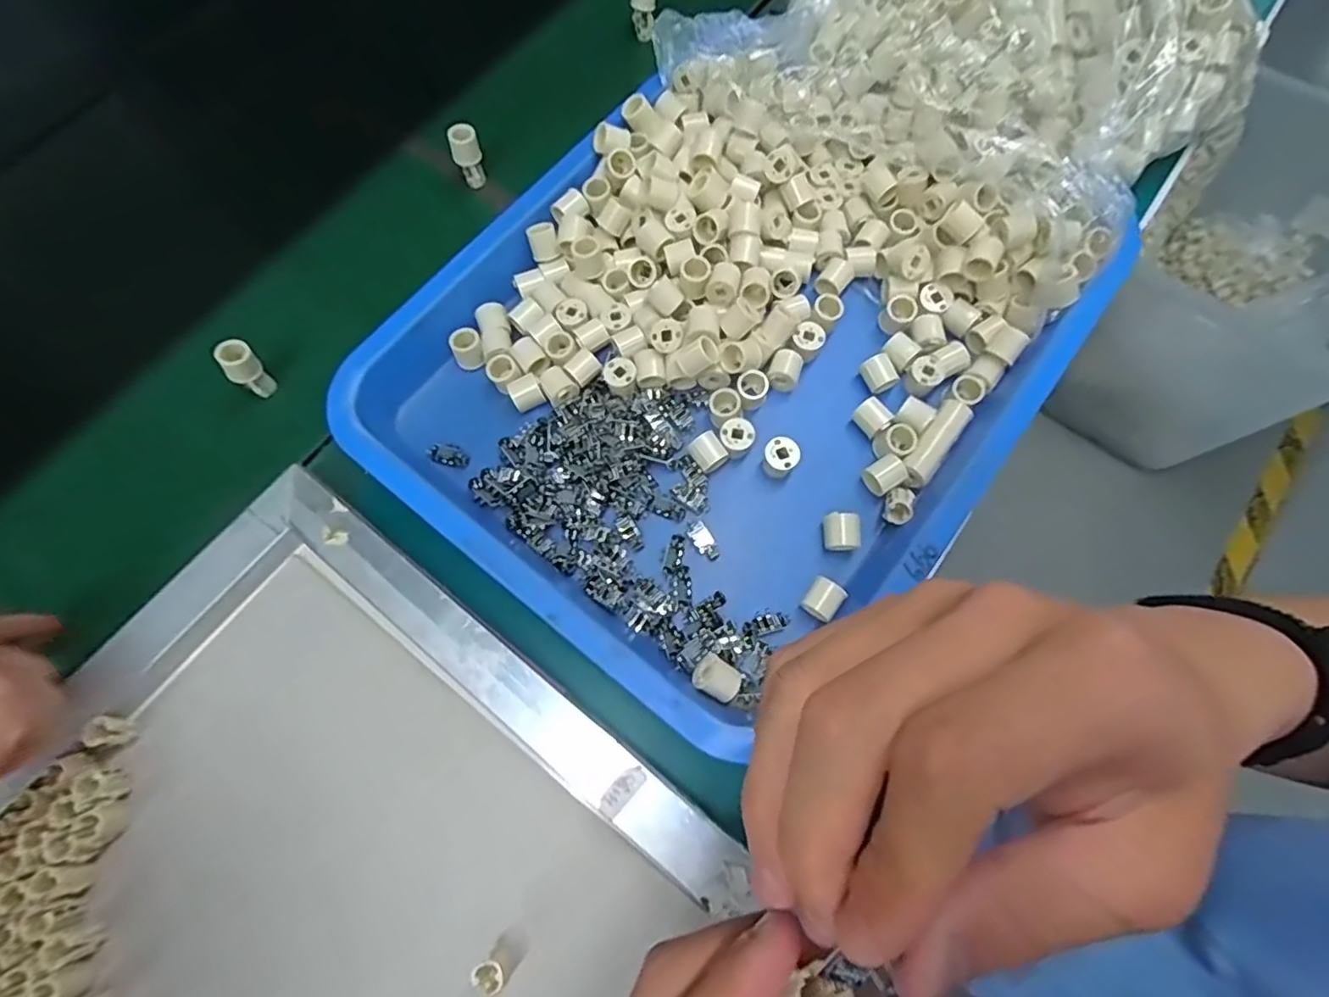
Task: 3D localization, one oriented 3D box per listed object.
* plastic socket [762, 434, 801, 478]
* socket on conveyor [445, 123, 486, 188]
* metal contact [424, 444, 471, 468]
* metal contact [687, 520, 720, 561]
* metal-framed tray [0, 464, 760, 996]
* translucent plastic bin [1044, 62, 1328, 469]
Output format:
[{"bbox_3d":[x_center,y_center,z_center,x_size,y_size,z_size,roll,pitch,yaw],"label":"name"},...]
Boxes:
[{"bbox_3d":[0.069,-0.024,0.372,0.019,0.021,0.020,13,72,6],"label":"plastic socket"},{"bbox_3d":[-0.143,-0.250,0.456,0.020,0.041,0.015,-10,71,-2],"label":"socket on conveyor"},{"bbox_3d":[-0.134,-0.027,0.387,0.028,0.004,0.014,14,72,6],"label":"metal contact"},{"bbox_3d":[0.023,0.024,0.365,0.012,0.004,0.026,-29,73,-8],"label":"metal contact"},{"bbox_3d":[-0.217,0.265,0.294,0.349,0.056,0.460,35,76,13],"label":"metal-framed tray"},{"bbox_3d":[0.939,-0.336,1.013,0.354,0.319,0.482,35,76,12],"label":"translucent plastic bin"}]

